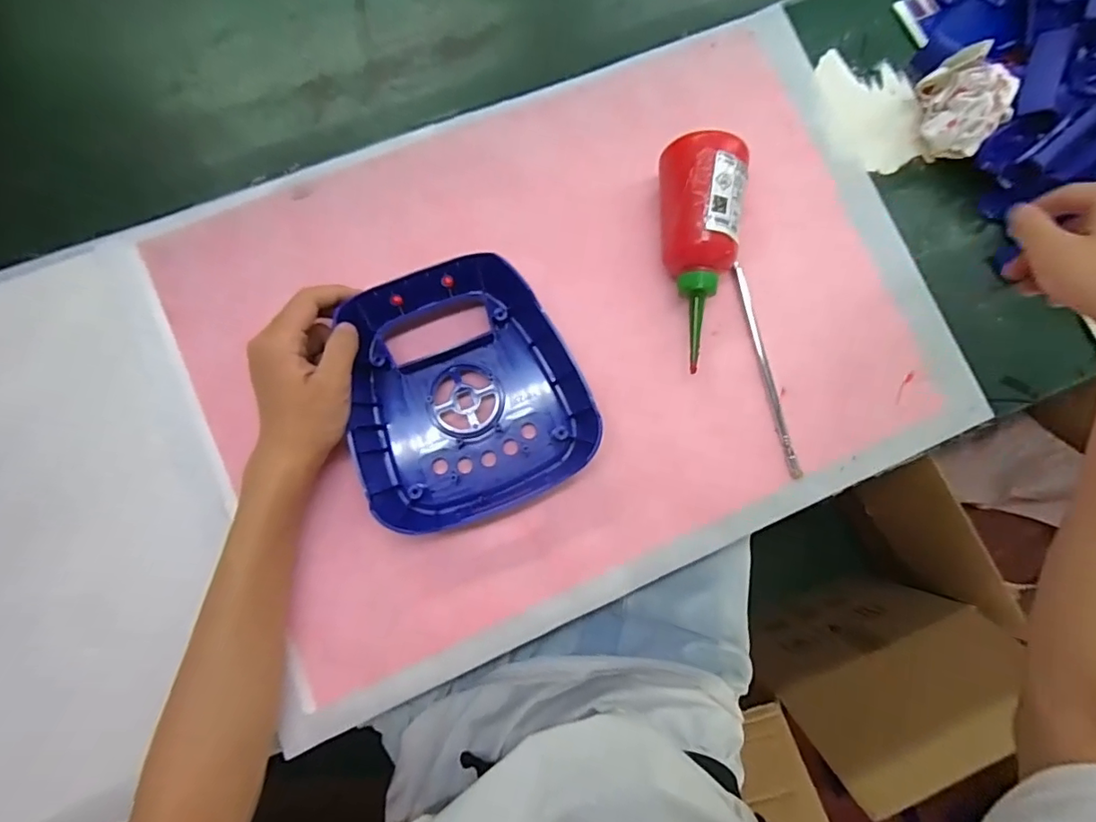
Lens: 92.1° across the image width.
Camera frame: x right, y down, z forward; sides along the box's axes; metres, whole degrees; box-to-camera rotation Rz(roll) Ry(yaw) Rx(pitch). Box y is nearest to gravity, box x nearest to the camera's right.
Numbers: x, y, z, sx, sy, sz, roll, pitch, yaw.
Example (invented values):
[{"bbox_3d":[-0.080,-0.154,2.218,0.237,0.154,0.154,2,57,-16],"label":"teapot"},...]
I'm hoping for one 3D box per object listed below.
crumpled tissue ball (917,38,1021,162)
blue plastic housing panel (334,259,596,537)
[{"bbox_3d":[0.337,-0.249,0.436,0.047,0.068,0.071,-43,88,-10],"label":"crumpled tissue ball"},{"bbox_3d":[-0.061,-0.017,0.384,0.177,0.046,0.178,-23,79,-5],"label":"blue plastic housing panel"}]

